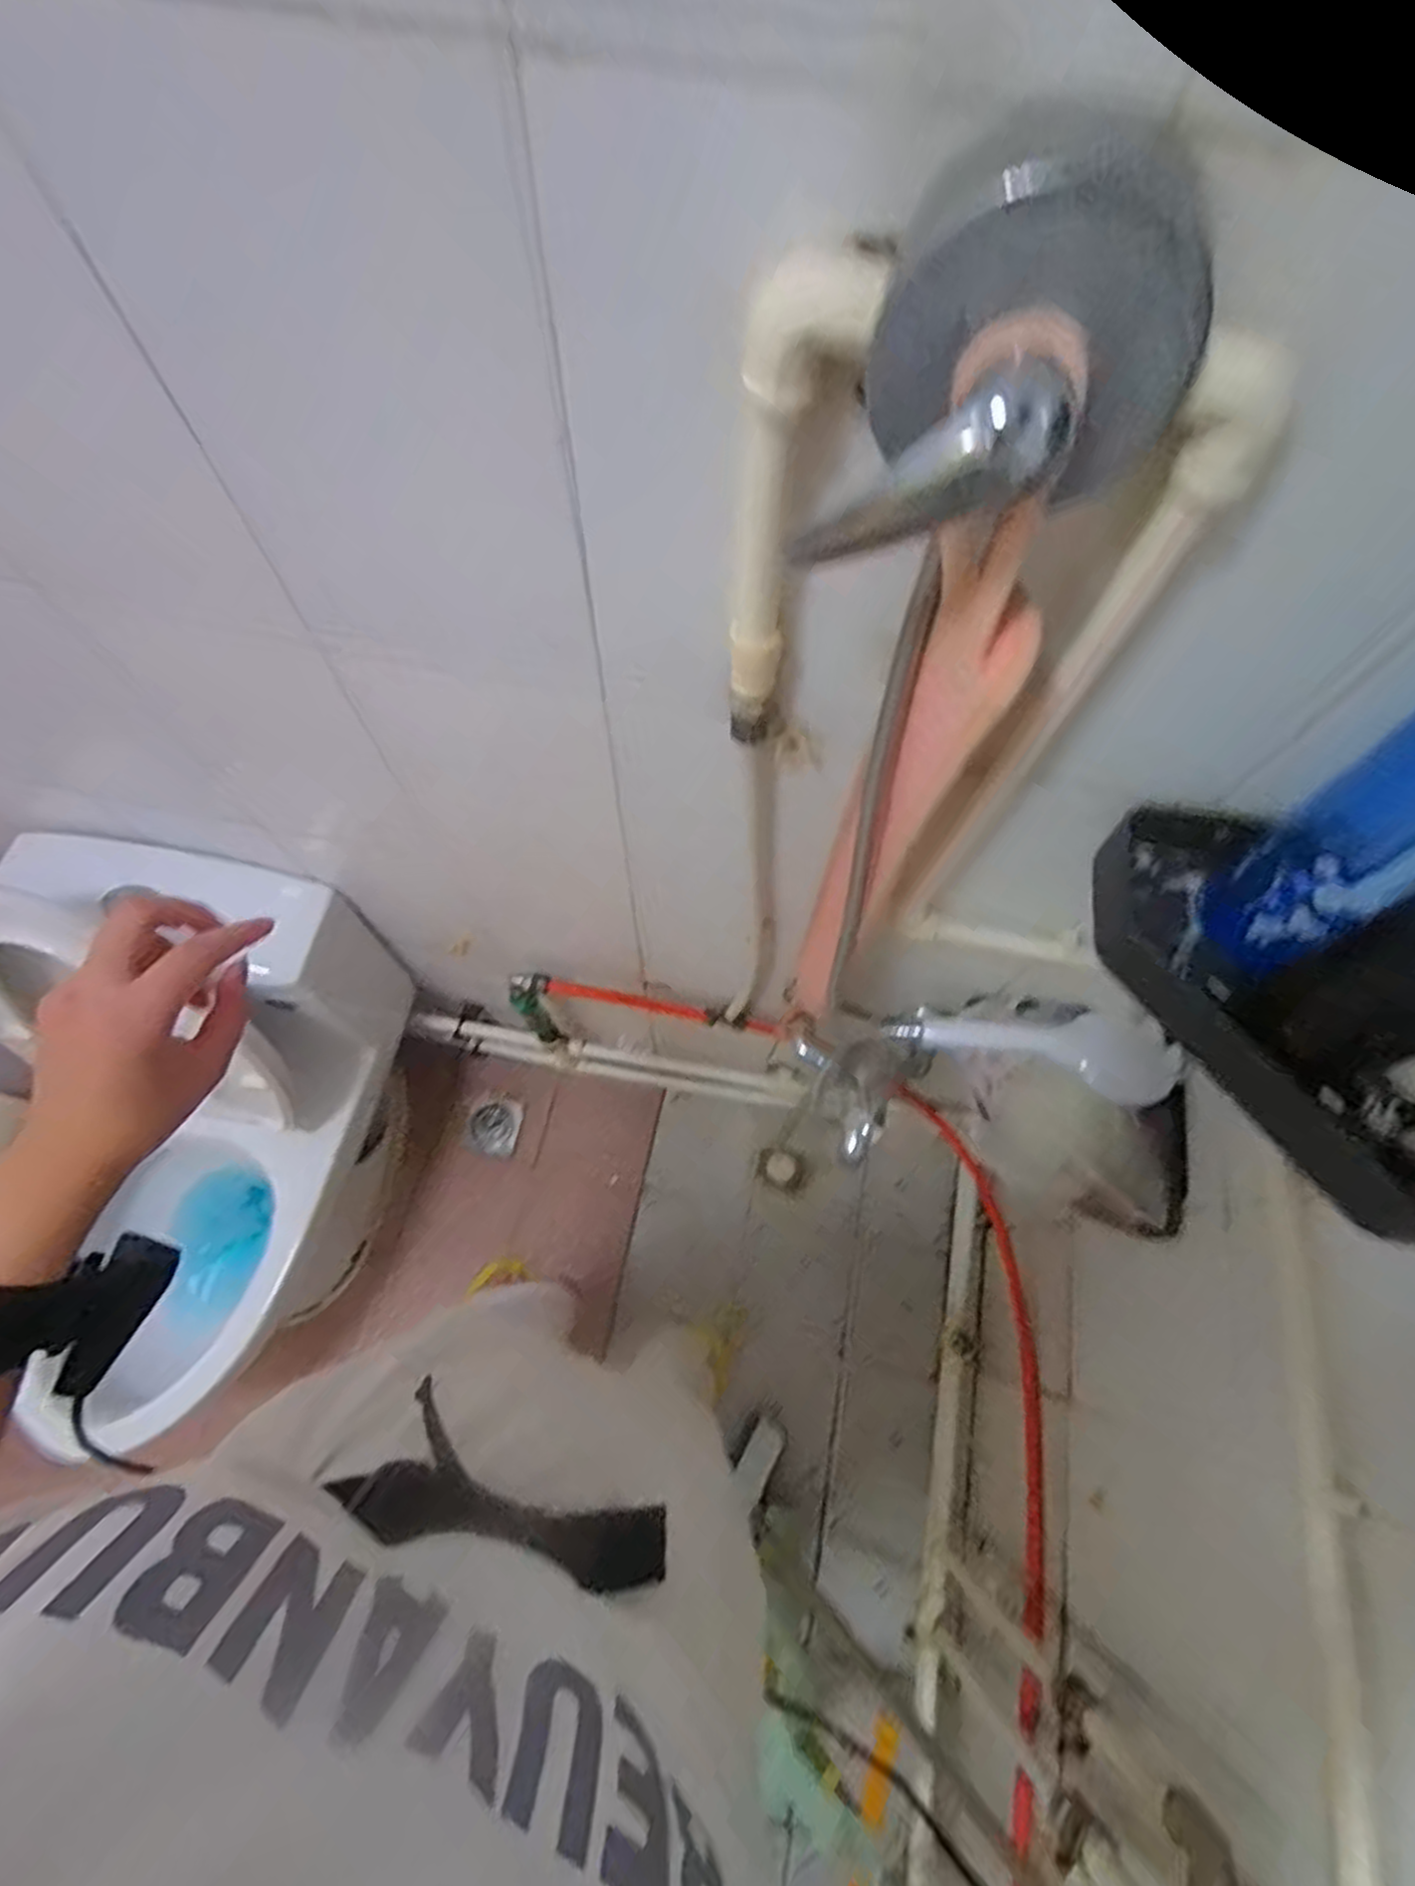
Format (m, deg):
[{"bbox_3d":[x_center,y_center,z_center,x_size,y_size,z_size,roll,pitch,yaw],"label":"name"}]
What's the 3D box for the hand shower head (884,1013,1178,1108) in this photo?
[{"bbox_3d":[0.332,0.102,0.793,0.274,0.051,0.079,8,65,23],"label":"hand shower head"}]

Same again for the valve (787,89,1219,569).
[{"bbox_3d":[0.102,-0.189,0.261,0.105,0.109,0.078,25,68,8],"label":"valve"}]

